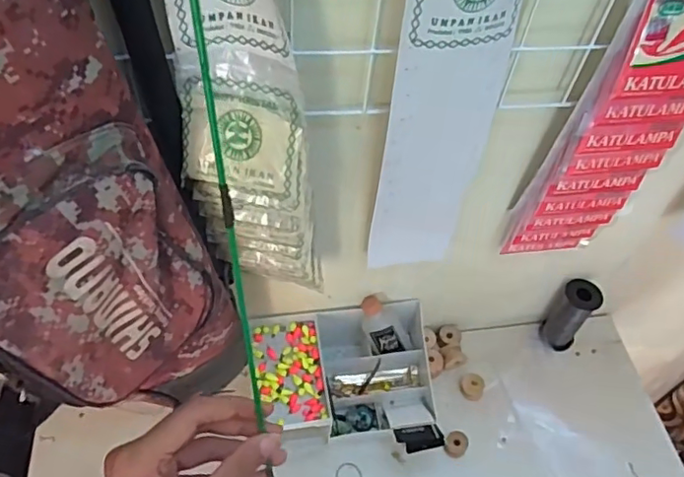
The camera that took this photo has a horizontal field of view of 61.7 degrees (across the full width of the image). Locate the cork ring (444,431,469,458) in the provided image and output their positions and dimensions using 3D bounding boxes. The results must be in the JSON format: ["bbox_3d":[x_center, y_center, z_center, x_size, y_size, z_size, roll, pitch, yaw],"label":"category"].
[{"bbox_3d":[0.149,0.268,0.745,0.030,0.016,0.032,37,58,22],"label":"cork ring"}]

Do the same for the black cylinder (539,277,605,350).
[{"bbox_3d":[0.326,0.110,0.819,0.051,0.110,0.057,32,56,19],"label":"black cylinder"}]

